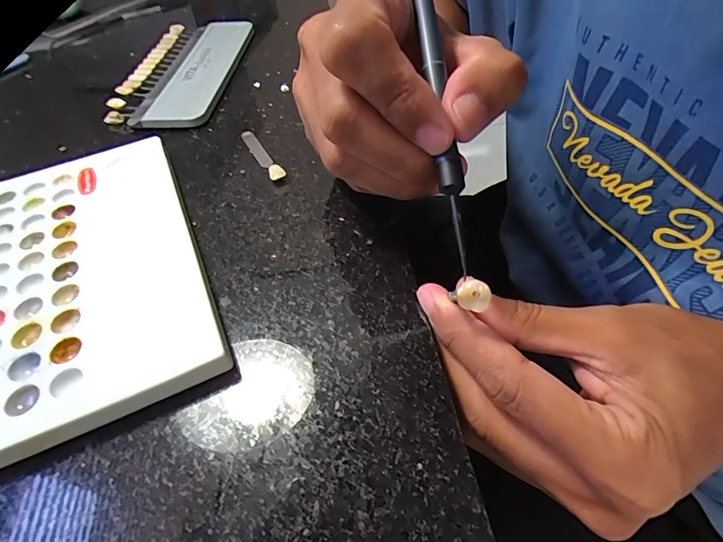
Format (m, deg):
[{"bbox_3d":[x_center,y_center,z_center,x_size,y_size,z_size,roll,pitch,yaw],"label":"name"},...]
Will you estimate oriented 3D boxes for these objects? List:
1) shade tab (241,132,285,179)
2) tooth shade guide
[{"bbox_3d":[-0.055,-0.064,0.227,0.008,0.006,0.055,-27,53,-16],"label":"shade tab"},{"bbox_3d":[-0.124,-0.145,0.294,0.067,0.010,0.144,0,50,6],"label":"tooth shade guide"}]

